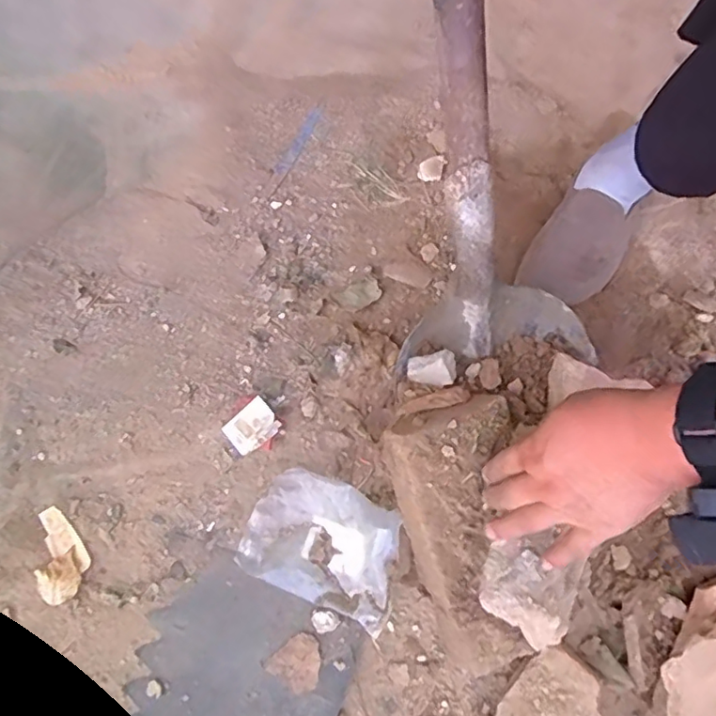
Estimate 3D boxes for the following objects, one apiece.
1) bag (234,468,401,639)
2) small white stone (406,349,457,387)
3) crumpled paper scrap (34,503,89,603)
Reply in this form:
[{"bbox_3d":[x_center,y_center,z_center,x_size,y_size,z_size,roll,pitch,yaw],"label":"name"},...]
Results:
[{"bbox_3d":[-0.035,0.189,0.587,0.160,0.032,0.117,19,81,20],"label":"bag"},{"bbox_3d":[0.071,0.011,0.556,0.045,0.041,0.027,4,71,1],"label":"small white stone"},{"bbox_3d":[-0.314,0.207,0.603,0.049,0.013,0.095,-6,71,-2],"label":"crumpled paper scrap"}]

